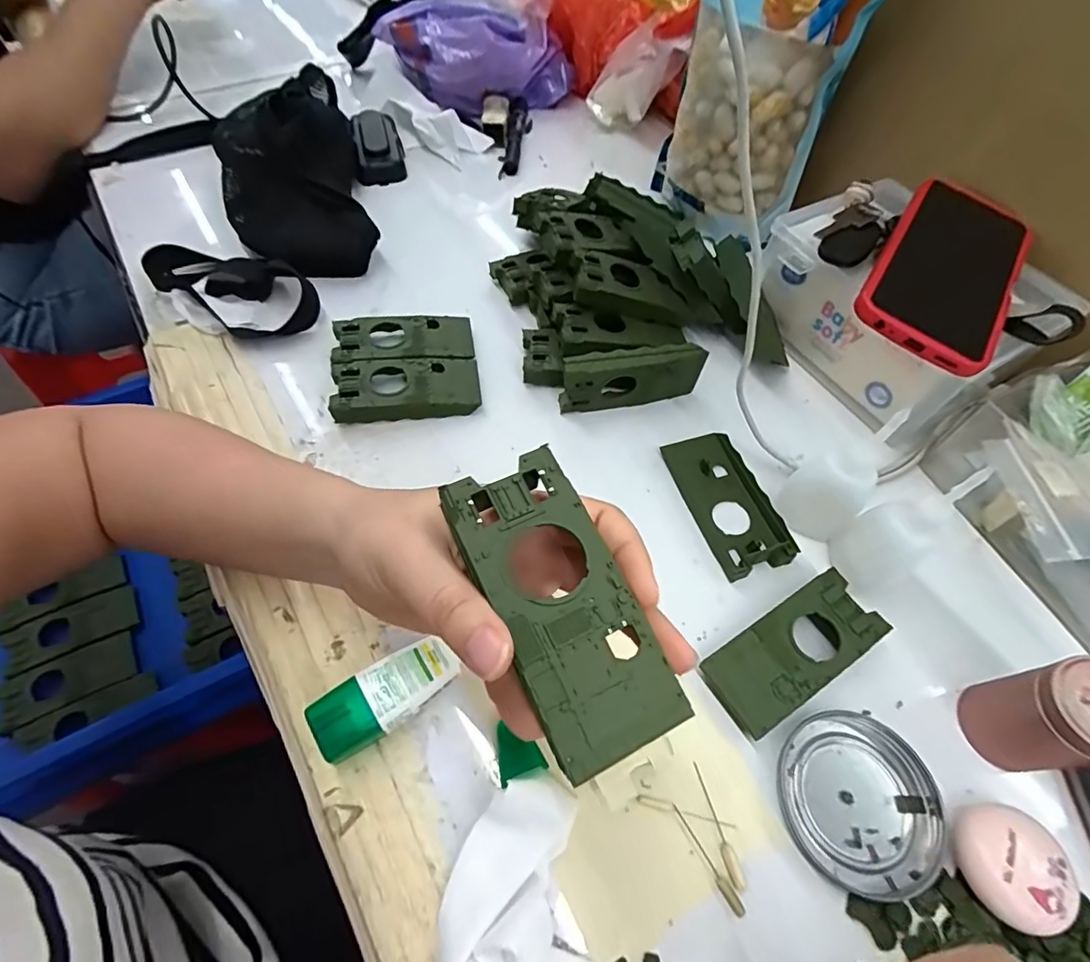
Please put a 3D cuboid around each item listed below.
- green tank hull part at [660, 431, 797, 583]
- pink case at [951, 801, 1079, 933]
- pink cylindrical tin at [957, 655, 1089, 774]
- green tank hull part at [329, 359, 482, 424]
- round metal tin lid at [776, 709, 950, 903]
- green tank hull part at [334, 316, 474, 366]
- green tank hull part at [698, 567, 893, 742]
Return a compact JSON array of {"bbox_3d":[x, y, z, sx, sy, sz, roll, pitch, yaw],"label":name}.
[{"bbox_3d":[0.121,0.011,0.357,0.044,0.019,0.104,-14,59,-12],"label":"green tank hull part"},{"bbox_3d":[0.220,0.181,0.251,0.041,0.024,0.048,9,57,2],"label":"pink case"},{"bbox_3d":[0.249,0.118,0.263,0.041,0.069,0.044,1,57,-2],"label":"pink cylindrical tin"},{"bbox_3d":[-0.101,-0.068,0.394,0.103,0.021,0.046,-7,58,-7],"label":"green tank hull part"},{"bbox_3d":[0.161,0.161,0.272,0.079,0.006,0.078,1,57,-2],"label":"round metal tin lid"},{"bbox_3d":[-0.109,-0.108,0.415,0.103,0.022,0.047,-8,58,-9],"label":"green tank hull part"},{"bbox_3d":[0.142,0.096,0.302,0.102,0.020,0.046,-27,63,-19],"label":"green tank hull part"}]

